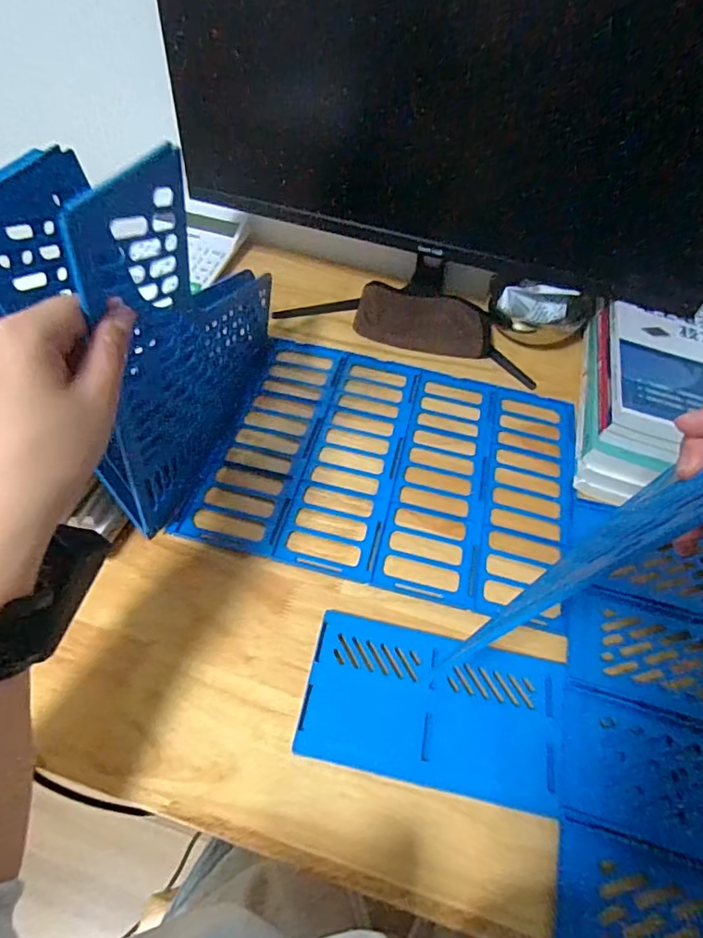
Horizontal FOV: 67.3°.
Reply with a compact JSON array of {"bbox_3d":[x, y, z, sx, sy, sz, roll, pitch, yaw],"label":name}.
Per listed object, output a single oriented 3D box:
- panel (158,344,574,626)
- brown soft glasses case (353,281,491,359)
[{"bbox_3d":[0.043,-0.009,0.481,0.312,0.008,0.249,14,54,7],"label":"panel"},{"bbox_3d":[0.080,-0.162,0.582,0.148,0.013,0.074,13,69,2],"label":"brown soft glasses case"}]

